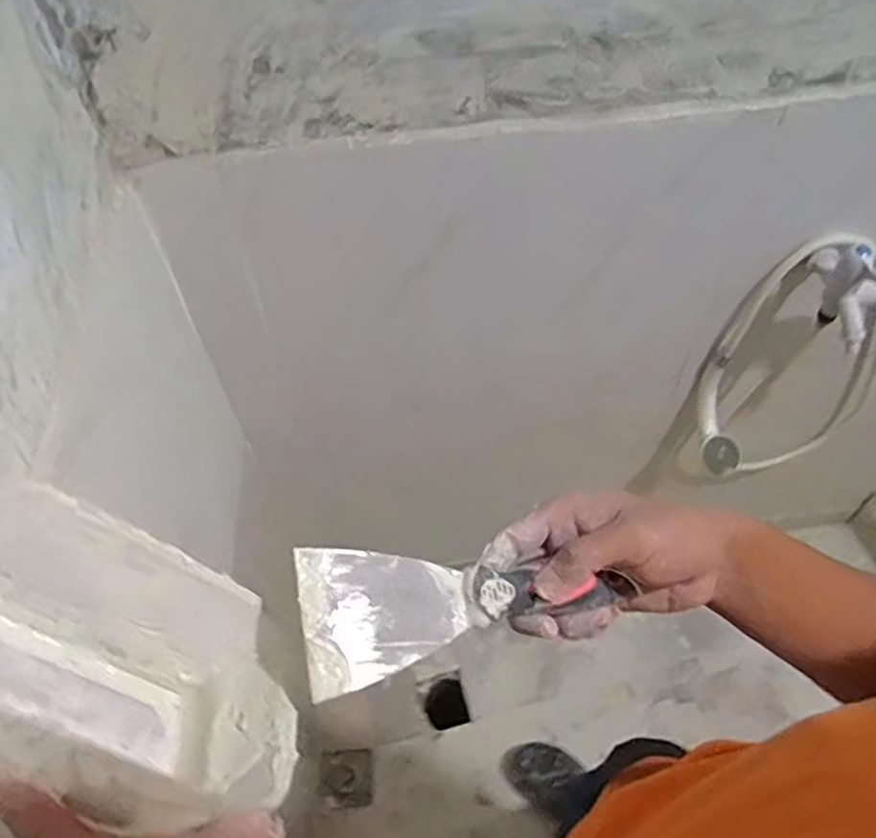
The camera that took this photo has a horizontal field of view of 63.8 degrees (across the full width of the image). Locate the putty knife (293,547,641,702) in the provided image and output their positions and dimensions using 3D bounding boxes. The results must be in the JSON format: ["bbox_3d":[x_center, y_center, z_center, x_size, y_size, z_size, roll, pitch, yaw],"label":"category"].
[{"bbox_3d":[0.013,0.099,0.380,0.171,0.017,0.066,-1,53,-20],"label":"putty knife"}]

